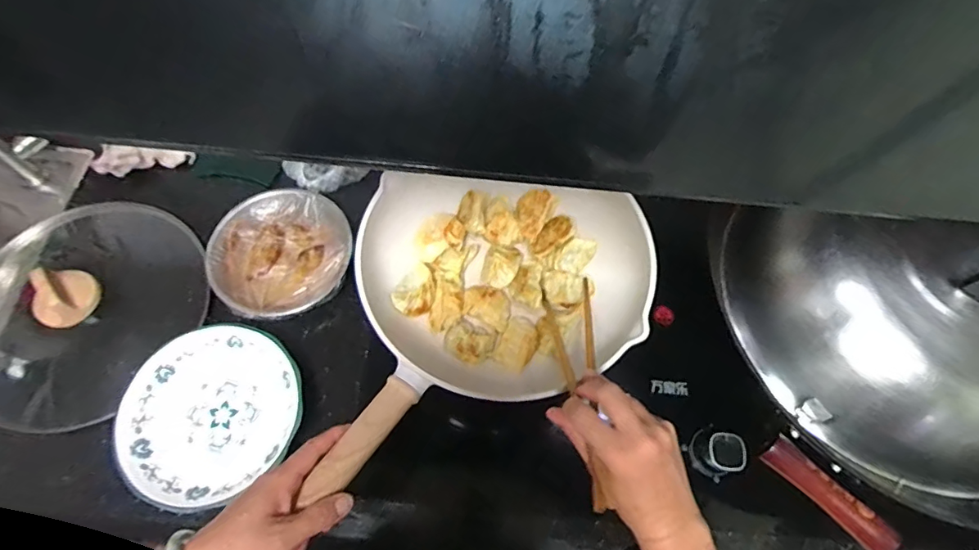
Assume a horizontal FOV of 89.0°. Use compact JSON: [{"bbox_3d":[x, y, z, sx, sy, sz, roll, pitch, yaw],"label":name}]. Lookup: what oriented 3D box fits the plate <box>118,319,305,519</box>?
[{"bbox_3d":[-0.322,0.157,0.581,0.194,0.029,0.186,1,66,-1],"label":"plate"}]

